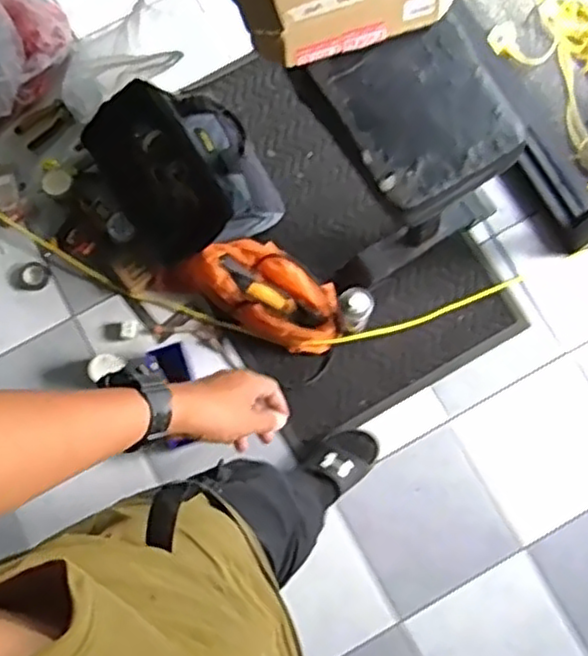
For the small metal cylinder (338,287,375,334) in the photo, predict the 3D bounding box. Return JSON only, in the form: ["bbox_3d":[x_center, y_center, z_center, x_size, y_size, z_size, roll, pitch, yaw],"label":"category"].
[{"bbox_3d":[0.124,-0.032,1.451,0.071,0.168,0.068,0,80,0],"label":"small metal cylinder"}]

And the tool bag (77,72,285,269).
[{"bbox_3d":[-0.246,-0.352,1.526,0.318,0.158,0.406,-32,81,-5],"label":"tool bag"}]

